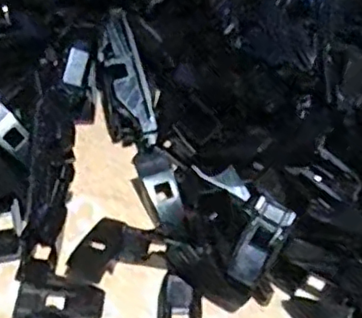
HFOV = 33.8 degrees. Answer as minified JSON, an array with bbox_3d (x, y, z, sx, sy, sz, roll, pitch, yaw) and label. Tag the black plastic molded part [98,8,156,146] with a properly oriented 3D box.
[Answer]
[{"bbox_3d":[-0.033,-0.045,0.335,0.025,0.019,0.077,-10,83,-6],"label":"black plastic molded part"}]

